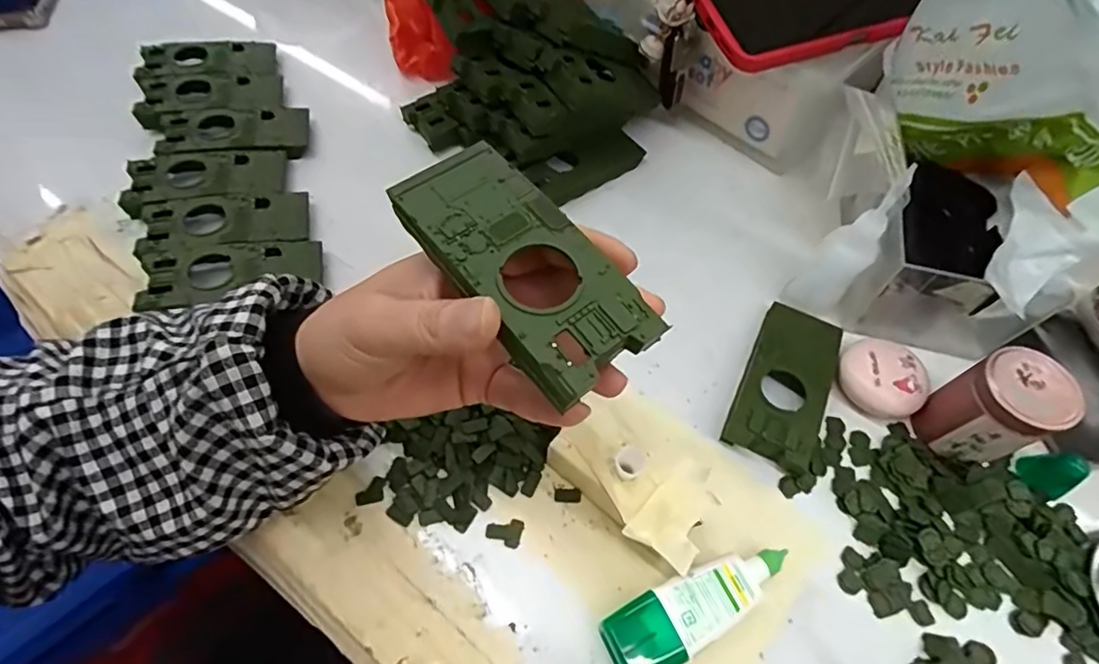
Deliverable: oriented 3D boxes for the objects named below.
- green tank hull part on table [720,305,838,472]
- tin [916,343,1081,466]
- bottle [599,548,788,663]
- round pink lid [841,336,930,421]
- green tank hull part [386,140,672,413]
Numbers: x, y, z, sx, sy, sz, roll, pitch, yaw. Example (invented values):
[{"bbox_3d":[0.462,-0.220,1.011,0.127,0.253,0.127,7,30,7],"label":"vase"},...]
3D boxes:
[{"bbox_3d":[0.140,0.028,0.327,0.047,0.021,0.105,23,62,12],"label":"green tank hull part on table"},{"bbox_3d":[0.234,0.042,0.294,0.042,0.060,0.043,0,60,-1],"label":"tin"},{"bbox_3d":[0.071,0.130,0.263,0.095,0.025,0.030,-23,63,-14],"label":"bottle"},{"bbox_3d":[0.196,0.027,0.326,0.038,0.021,0.047,-31,65,-17],"label":"round pink lid"},{"bbox_3d":[-0.011,-0.026,0.195,0.046,0.009,0.103,-35,71,-19],"label":"green tank hull part"}]

